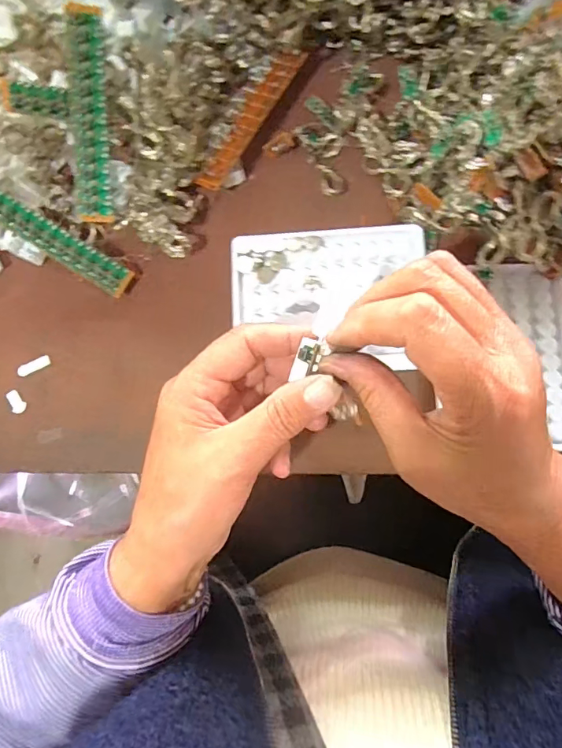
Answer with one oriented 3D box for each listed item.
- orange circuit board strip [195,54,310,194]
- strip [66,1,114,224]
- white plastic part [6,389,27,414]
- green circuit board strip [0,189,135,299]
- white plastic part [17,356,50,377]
[{"bbox_3d":[-0.022,-0.188,0.351,0.020,0.015,0.123,30,83,7],"label":"orange circuit board strip"},{"bbox_3d":[-0.124,-0.166,0.309,0.019,0.013,0.126,2,101,4],"label":"strip"},{"bbox_3d":[-0.194,0.020,0.343,0.009,0.004,0.018,-42,82,-2],"label":"white plastic part"},{"bbox_3d":[-0.166,-0.098,0.333,0.126,0.012,0.021,33,86,-10],"label":"green circuit board strip"},{"bbox_3d":[-0.183,-0.006,0.349,0.025,0.004,0.008,-22,82,1],"label":"white plastic part"}]

